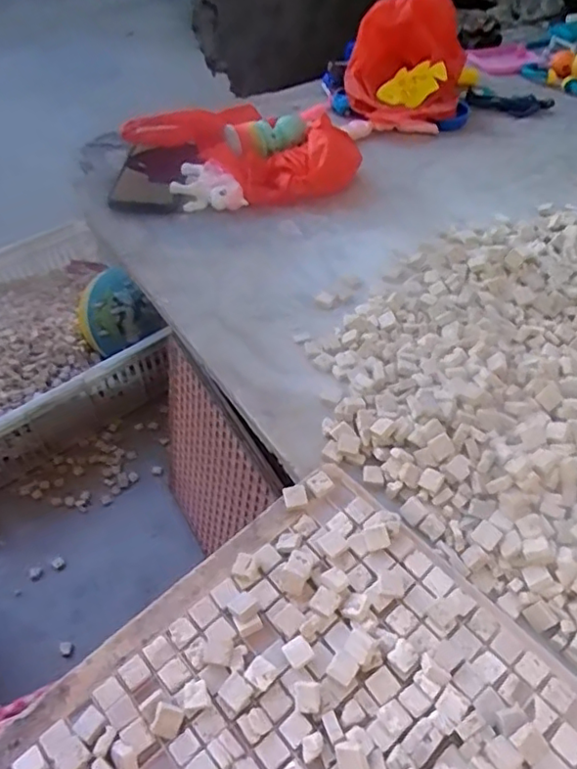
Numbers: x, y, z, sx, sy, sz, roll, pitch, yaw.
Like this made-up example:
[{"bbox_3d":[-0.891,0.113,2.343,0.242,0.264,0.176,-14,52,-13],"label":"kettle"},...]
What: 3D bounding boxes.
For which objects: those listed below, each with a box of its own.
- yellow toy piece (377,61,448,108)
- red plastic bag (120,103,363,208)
[{"bbox_3d":[0.175,-0.418,0.844,0.105,0.049,0.013,-31,18,-6],"label":"yellow toy piece"},{"bbox_3d":[-0.062,-0.271,0.724,0.286,0.066,0.128,8,49,7],"label":"red plastic bag"}]

